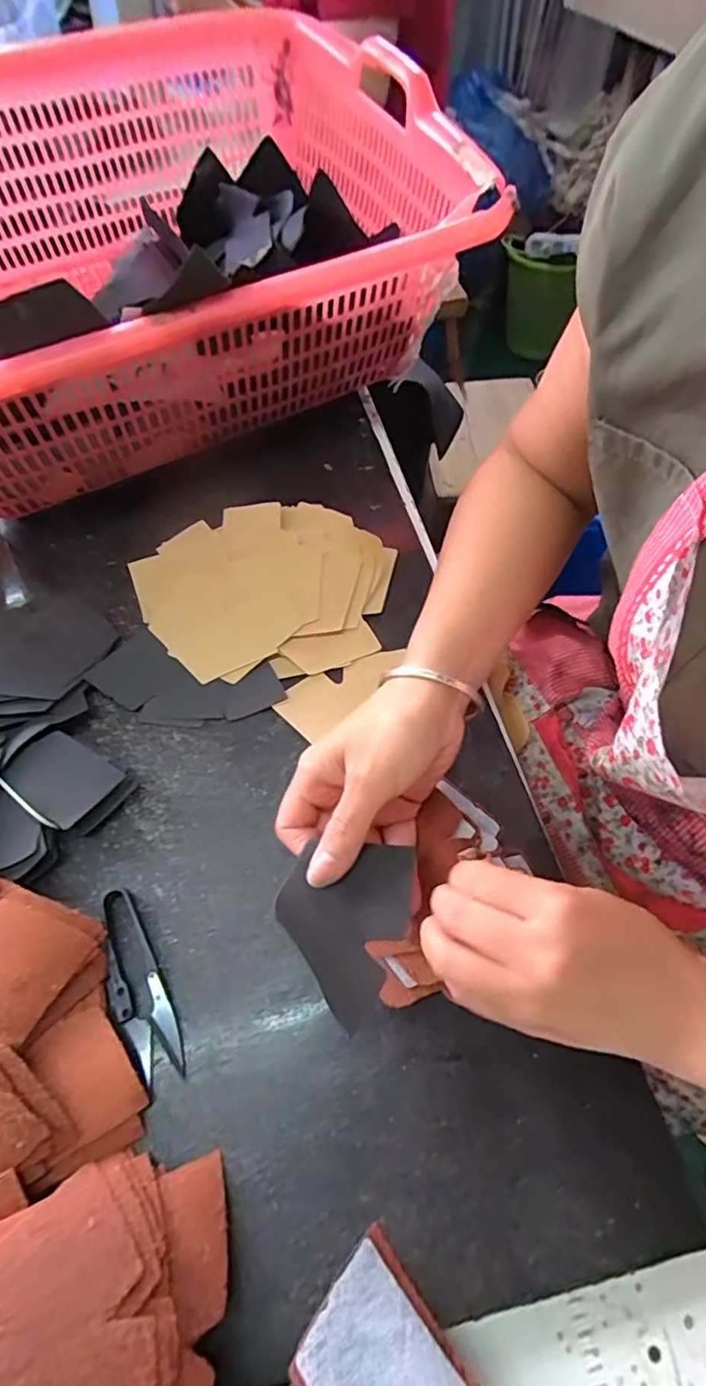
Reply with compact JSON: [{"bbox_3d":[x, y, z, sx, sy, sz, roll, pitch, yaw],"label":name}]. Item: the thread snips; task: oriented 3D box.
[{"bbox_3d":[-0.115,0.151,0.300,0.025,0.007,0.098,-28,61,-14],"label":"thread snips"}]

